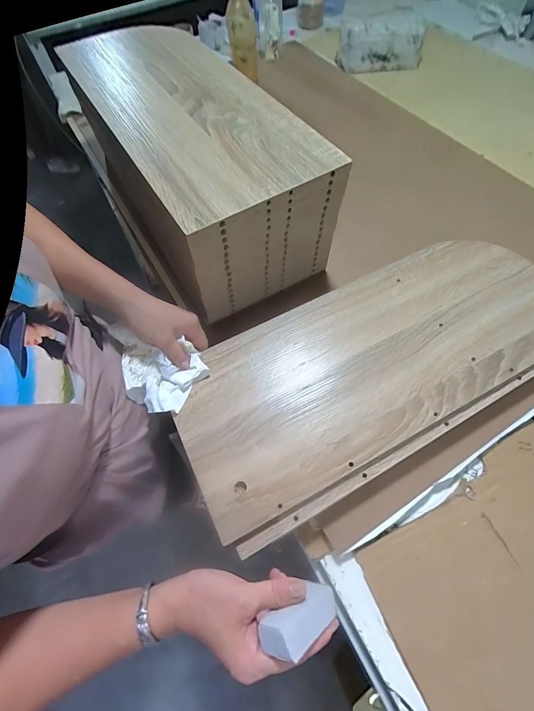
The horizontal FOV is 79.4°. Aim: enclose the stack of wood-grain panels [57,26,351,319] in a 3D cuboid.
[{"bbox_3d":[-0.118,-0.319,0.556,0.228,0.209,0.479,-29,64,-12],"label":"stack of wood-grain panels"}]

